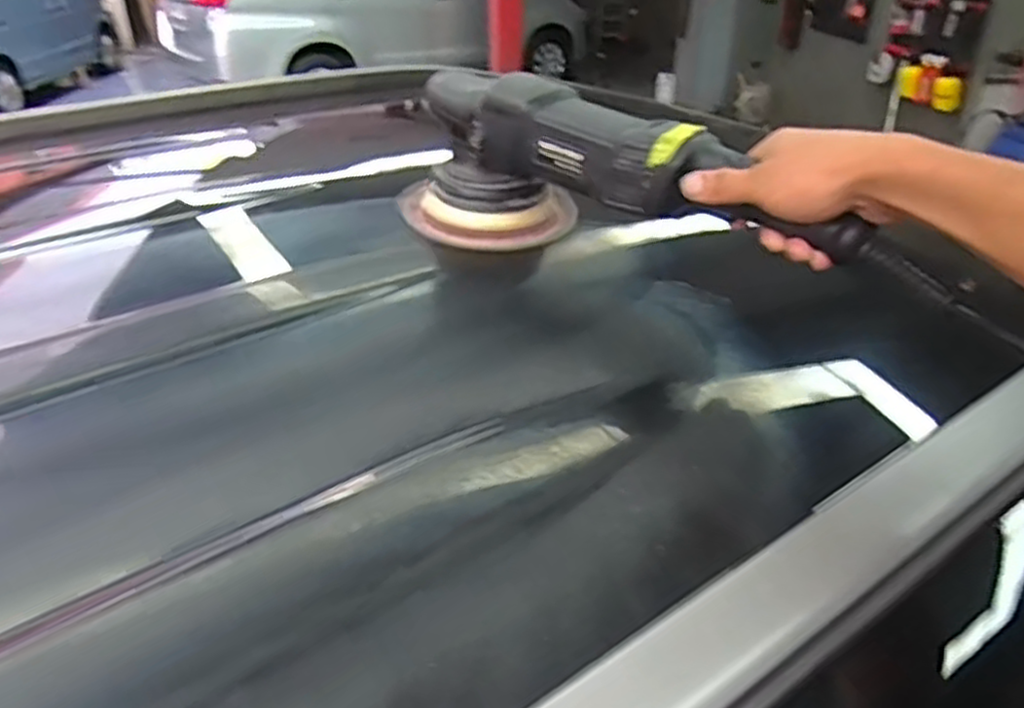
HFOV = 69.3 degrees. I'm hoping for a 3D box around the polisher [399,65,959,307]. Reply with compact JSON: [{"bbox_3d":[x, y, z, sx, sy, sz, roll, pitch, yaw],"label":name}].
[{"bbox_3d":[0.094,-0.146,0.591,0.464,0.145,0.123,19,36,39],"label":"polisher"}]

